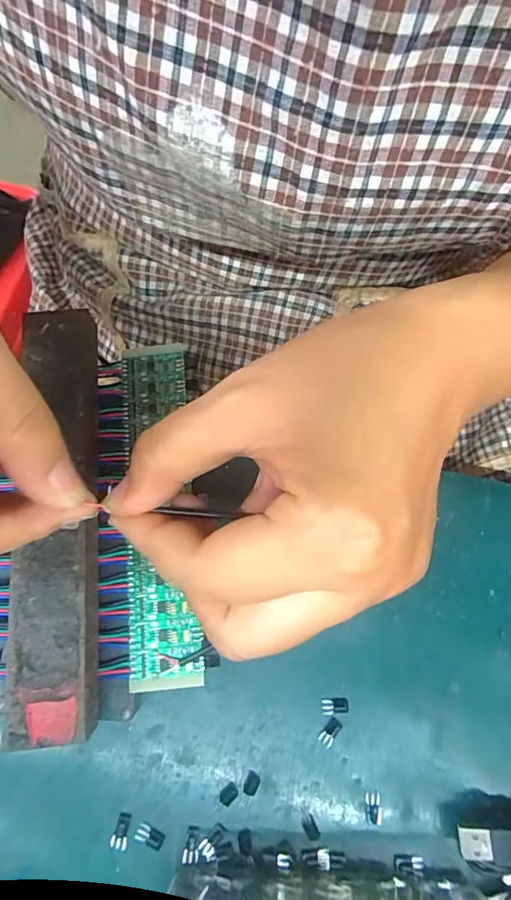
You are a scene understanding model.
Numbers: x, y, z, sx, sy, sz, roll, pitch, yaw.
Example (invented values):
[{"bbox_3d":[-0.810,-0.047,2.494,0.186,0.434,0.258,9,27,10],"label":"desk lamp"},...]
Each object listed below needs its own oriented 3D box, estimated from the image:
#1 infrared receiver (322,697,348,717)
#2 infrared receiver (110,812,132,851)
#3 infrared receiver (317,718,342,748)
[{"bbox_3d":[0.037,0.120,0.223,0.012,0.004,0.007,-5,74,-5],"label":"infrared receiver"},{"bbox_3d":[-0.058,0.164,0.205,0.007,0.004,0.013,13,73,0],"label":"infrared receiver"},{"bbox_3d":[0.035,0.130,0.220,0.006,0.004,0.012,39,75,7],"label":"infrared receiver"}]

